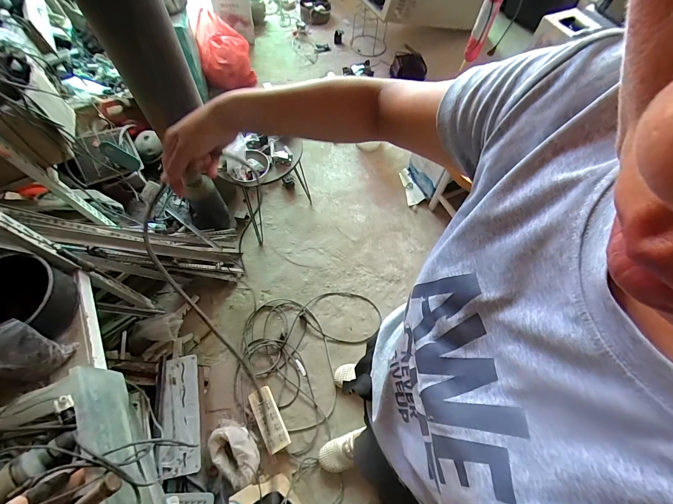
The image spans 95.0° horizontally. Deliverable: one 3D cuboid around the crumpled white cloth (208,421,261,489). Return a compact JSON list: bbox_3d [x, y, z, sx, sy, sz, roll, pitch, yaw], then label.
[{"bbox_3d":[-0.373,0.735,1.142,0.217,0.089,0.138,39,69,16],"label":"crumpled white cloth"}]

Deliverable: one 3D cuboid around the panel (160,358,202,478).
[{"bbox_3d":[-0.584,0.601,1.154,0.143,0.031,0.393,-16,65,-1],"label":"panel"}]

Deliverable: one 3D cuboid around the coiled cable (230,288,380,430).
[{"bbox_3d":[-0.157,0.399,1.376,0.513,0.034,0.656,30,67,12],"label":"coiled cable"}]

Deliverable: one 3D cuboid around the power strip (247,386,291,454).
[{"bbox_3d":[-0.263,0.649,1.205,0.088,0.050,0.233,-26,68,-13],"label":"power strip"}]

